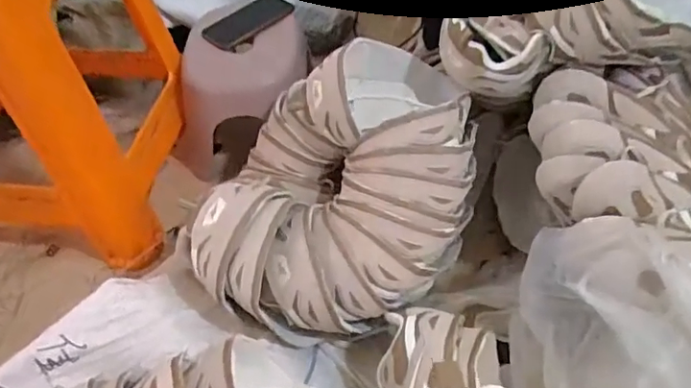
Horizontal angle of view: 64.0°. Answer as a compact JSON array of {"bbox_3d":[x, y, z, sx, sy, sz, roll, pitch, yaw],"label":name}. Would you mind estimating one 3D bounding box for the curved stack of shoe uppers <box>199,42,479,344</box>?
[{"bbox_3d":[0.002,-0.025,0.753,0.326,0.158,0.414,2,49,7],"label":"curved stack of shoe uppers"}]

